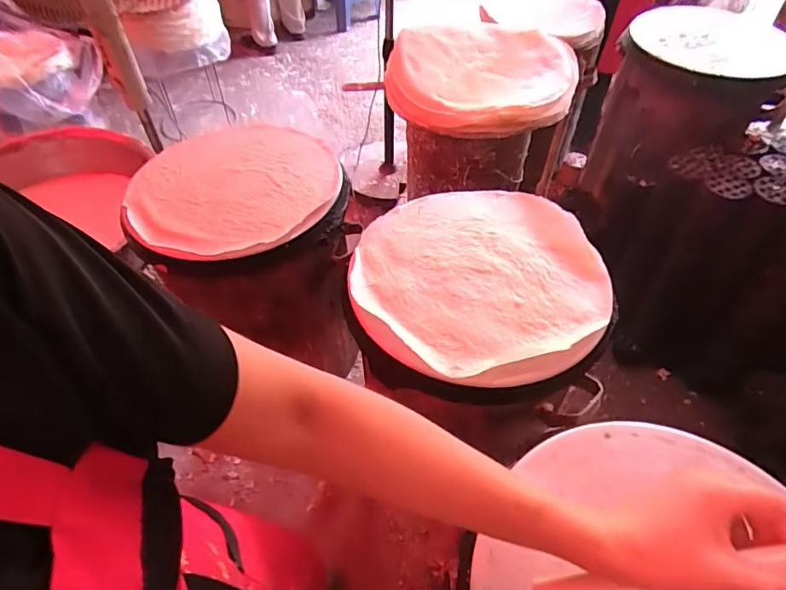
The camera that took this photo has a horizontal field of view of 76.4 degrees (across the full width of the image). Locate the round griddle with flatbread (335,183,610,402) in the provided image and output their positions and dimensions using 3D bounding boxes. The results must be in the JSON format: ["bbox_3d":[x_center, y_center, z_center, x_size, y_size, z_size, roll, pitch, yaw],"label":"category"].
[{"bbox_3d":[0.123,-0.029,0.743,0.366,0.044,0.386,-1,50,2],"label":"round griddle with flatbread"}]

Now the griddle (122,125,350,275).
[{"bbox_3d":[-0.286,-0.197,0.910,0.372,0.041,0.397,-1,50,2],"label":"griddle"}]

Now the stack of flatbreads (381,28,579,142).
[{"bbox_3d":[0.187,-0.466,1.057,0.384,0.093,0.321,4,50,6],"label":"stack of flatbreads"}]

